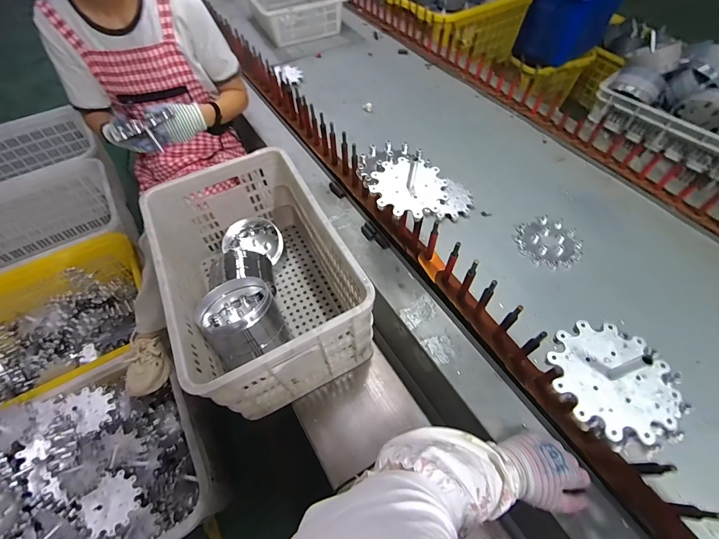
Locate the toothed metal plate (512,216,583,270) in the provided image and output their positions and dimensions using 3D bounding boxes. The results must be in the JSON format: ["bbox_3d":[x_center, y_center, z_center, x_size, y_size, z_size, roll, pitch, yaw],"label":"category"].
[{"bbox_3d":[0.441,-0.065,0.773,0.143,0.013,0.138,1,61,-1],"label":"toothed metal plate"}]

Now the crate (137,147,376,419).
[{"bbox_3d":[-0.236,0.000,0.785,0.340,0.302,0.563,-24,65,-14],"label":"crate"}]

